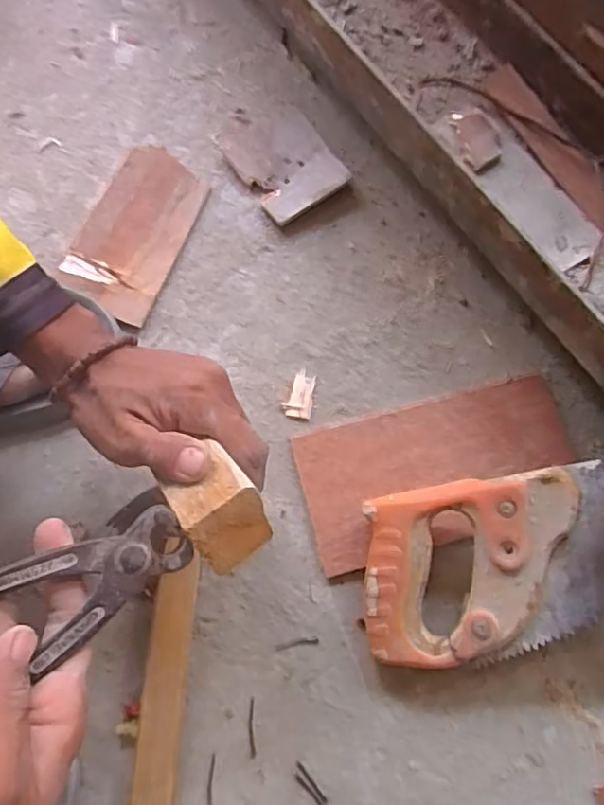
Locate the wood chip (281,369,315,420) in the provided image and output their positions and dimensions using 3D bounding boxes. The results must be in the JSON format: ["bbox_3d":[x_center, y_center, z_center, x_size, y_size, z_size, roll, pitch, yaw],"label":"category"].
[{"bbox_3d":[-0.002,-0.006,0.468,0.021,0.004,0.036,7,75,3],"label":"wood chip"}]

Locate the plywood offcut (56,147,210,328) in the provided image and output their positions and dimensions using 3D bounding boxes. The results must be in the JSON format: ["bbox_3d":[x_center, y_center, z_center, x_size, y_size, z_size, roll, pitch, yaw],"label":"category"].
[{"bbox_3d":[-0.137,-0.143,0.501,0.084,0.007,0.144,24,77,8],"label":"plywood offcut"}]

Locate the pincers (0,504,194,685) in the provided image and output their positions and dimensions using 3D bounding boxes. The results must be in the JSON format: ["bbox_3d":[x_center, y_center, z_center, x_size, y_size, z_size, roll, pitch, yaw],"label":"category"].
[{"bbox_3d":[-0.136,0.105,0.259,0.188,0.014,0.067,-26,76,-18],"label":"pincers"}]

